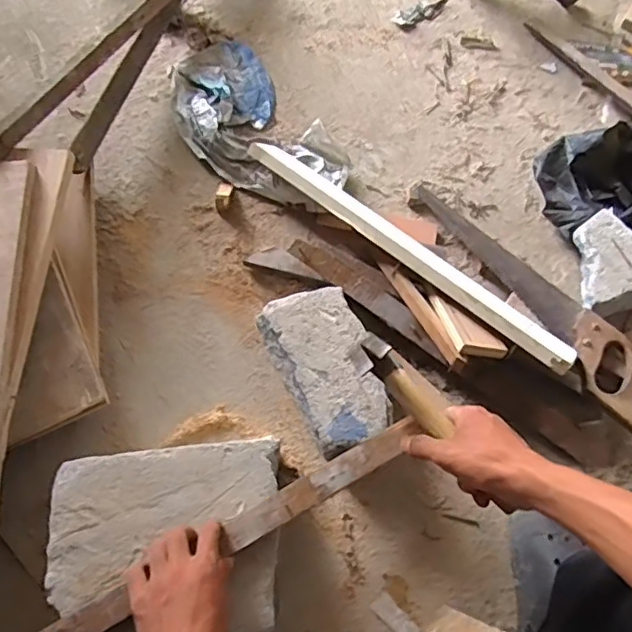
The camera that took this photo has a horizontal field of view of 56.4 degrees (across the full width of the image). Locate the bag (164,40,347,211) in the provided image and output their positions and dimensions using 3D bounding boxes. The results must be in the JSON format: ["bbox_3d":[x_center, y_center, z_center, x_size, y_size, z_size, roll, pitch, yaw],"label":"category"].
[{"bbox_3d":[-0.103,-0.295,0.900,0.180,0.054,0.351,-32,73,-15],"label":"bag"}]

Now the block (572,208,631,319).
[{"bbox_3d":[0.406,-0.074,0.806,0.139,0.045,0.130,-25,71,-13],"label":"block"}]

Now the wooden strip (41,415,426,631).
[{"bbox_3d":[-0.074,0.223,0.615,0.431,0.020,0.032,-28,71,-13],"label":"wooden strip"}]

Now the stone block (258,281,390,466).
[{"bbox_3d":[0.016,0.068,0.743,0.113,0.074,0.205,-22,70,-12],"label":"stone block"}]

